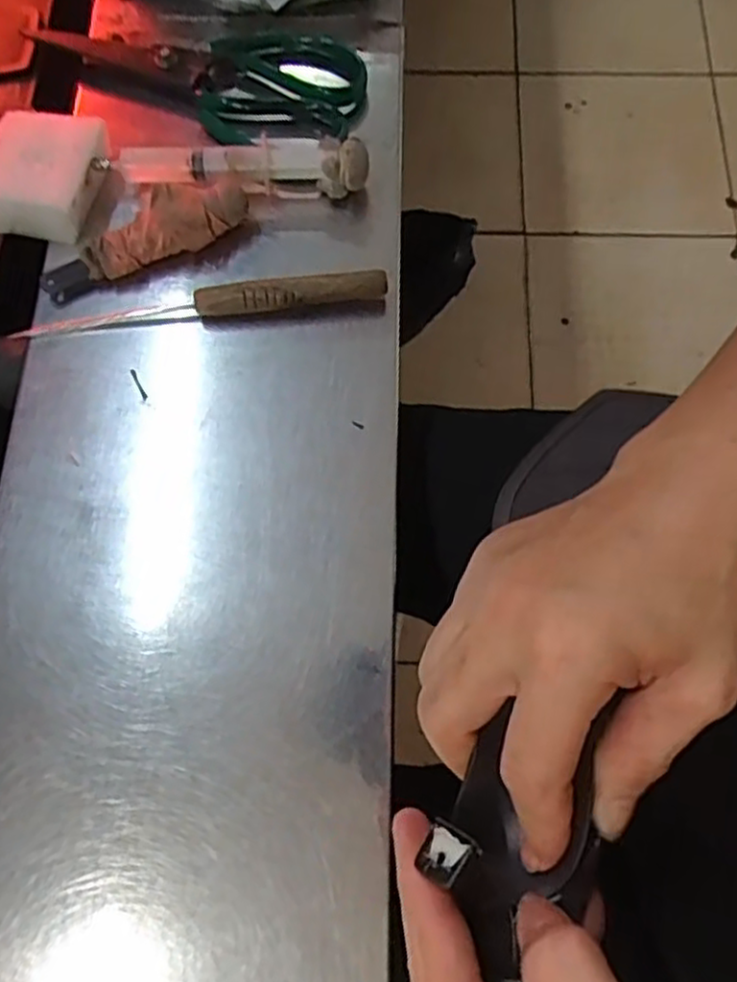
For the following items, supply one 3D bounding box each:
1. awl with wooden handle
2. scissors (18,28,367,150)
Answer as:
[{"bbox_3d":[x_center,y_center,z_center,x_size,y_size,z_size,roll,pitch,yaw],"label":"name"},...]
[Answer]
[{"bbox_3d":[-0.086,-0.098,0.383,0.191,0.020,0.012,-7,71,0],"label":"awl with wooden handle"},{"bbox_3d":[-0.106,-0.265,0.446,0.206,0.015,0.088,18,73,8],"label":"scissors"}]

